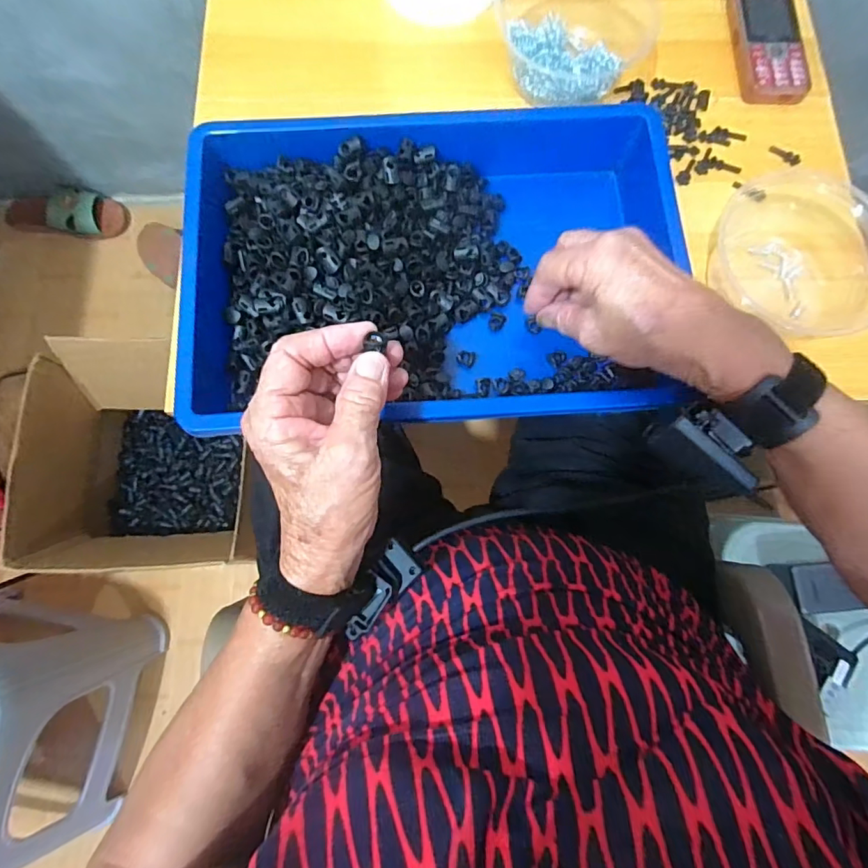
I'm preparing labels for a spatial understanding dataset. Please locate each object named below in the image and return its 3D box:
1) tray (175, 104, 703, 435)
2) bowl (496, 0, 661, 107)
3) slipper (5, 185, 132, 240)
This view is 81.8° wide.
[{"bbox_3d":[0.001,-0.140,0.406,0.368,0.073,0.277,-3,77,-2],"label":"tray"},{"bbox_3d":[0.116,-0.354,0.442,0.134,0.069,0.111,33,78,6],"label":"bowl"},{"bbox_3d":[-0.725,-0.436,0.978,0.236,0.057,0.095,5,77,0],"label":"slipper"}]

